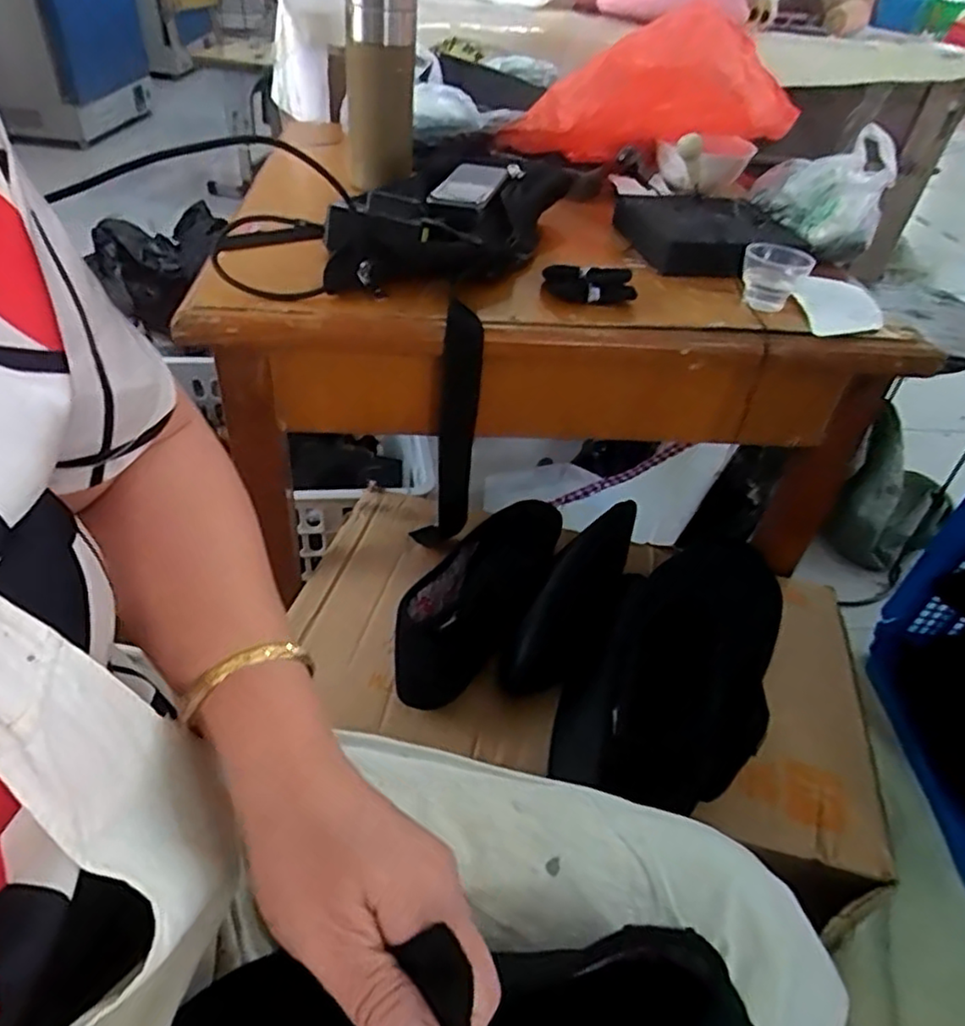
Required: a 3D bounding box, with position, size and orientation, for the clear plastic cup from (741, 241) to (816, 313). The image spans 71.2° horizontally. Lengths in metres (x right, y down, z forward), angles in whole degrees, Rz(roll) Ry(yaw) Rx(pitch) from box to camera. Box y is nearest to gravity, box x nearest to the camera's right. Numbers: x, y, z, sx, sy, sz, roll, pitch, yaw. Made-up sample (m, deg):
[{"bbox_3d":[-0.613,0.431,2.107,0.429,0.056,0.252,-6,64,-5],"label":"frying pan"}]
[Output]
[{"bbox_3d":[0.254,-0.208,0.590,0.054,0.045,0.044,23,44,17],"label":"clear plastic cup"}]

